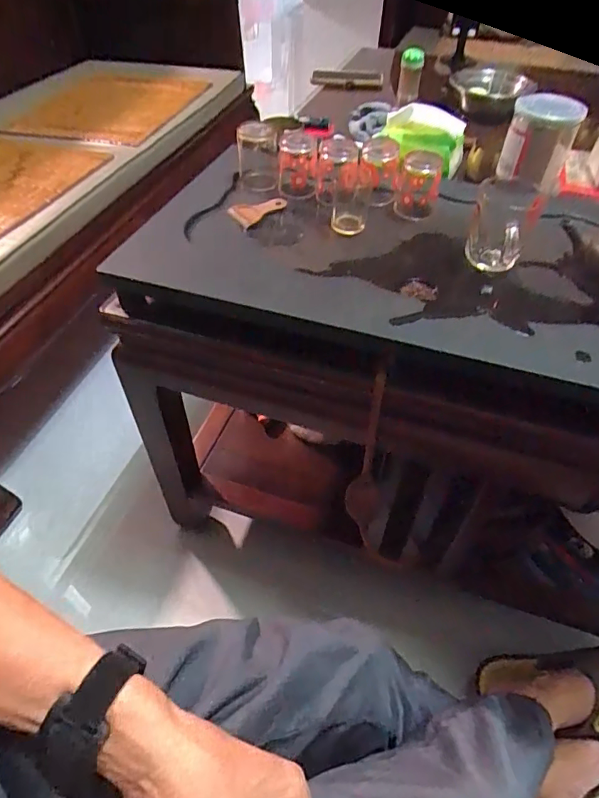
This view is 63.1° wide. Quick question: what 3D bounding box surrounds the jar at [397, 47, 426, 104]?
[{"bbox_3d":[0.248,-0.720,1.085,0.049,0.105,0.061,9,49,7],"label":"jar"}]

